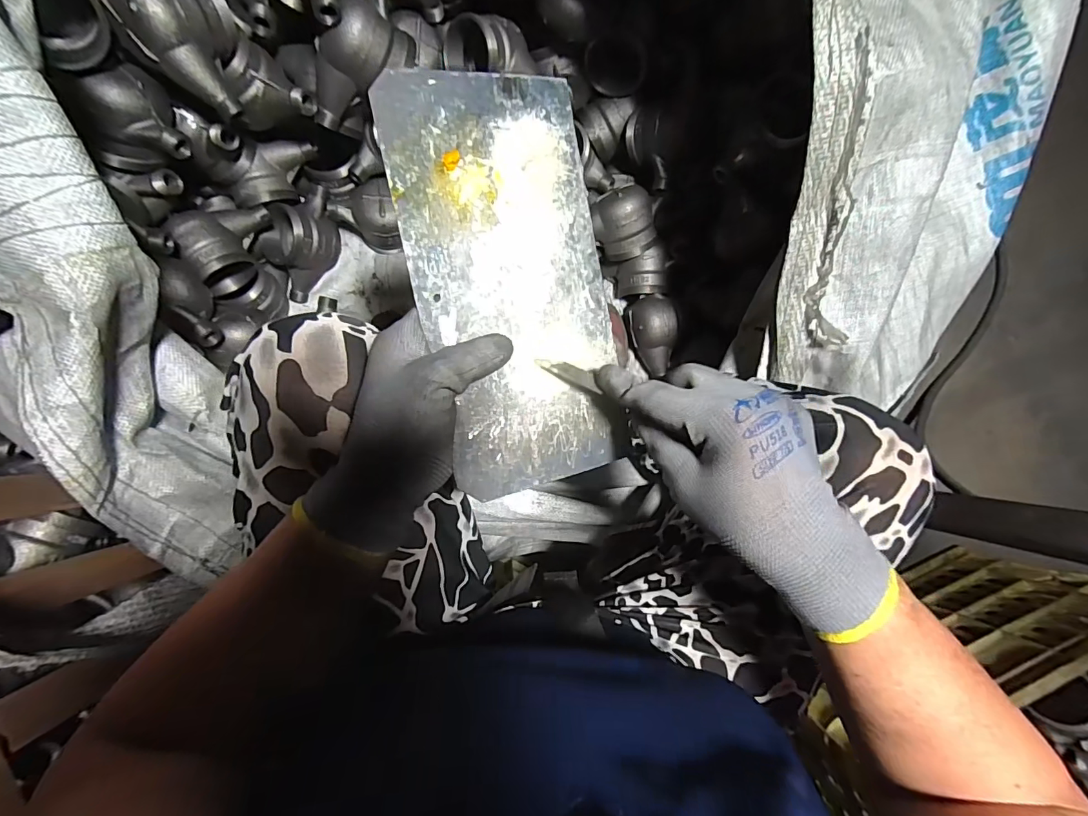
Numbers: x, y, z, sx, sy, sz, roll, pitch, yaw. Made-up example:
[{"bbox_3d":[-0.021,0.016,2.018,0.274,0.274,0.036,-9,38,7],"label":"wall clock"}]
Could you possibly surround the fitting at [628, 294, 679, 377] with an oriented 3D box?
[{"bbox_3d":[0.164,-0.107,0.671,0.061,0.056,0.111,-17,88,-6],"label":"fitting"}]

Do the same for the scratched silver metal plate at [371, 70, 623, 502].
[{"bbox_3d":[-0.015,-0.071,0.270,0.117,0.004,0.232,-14,97,-23],"label":"scratched silver metal plate"}]

